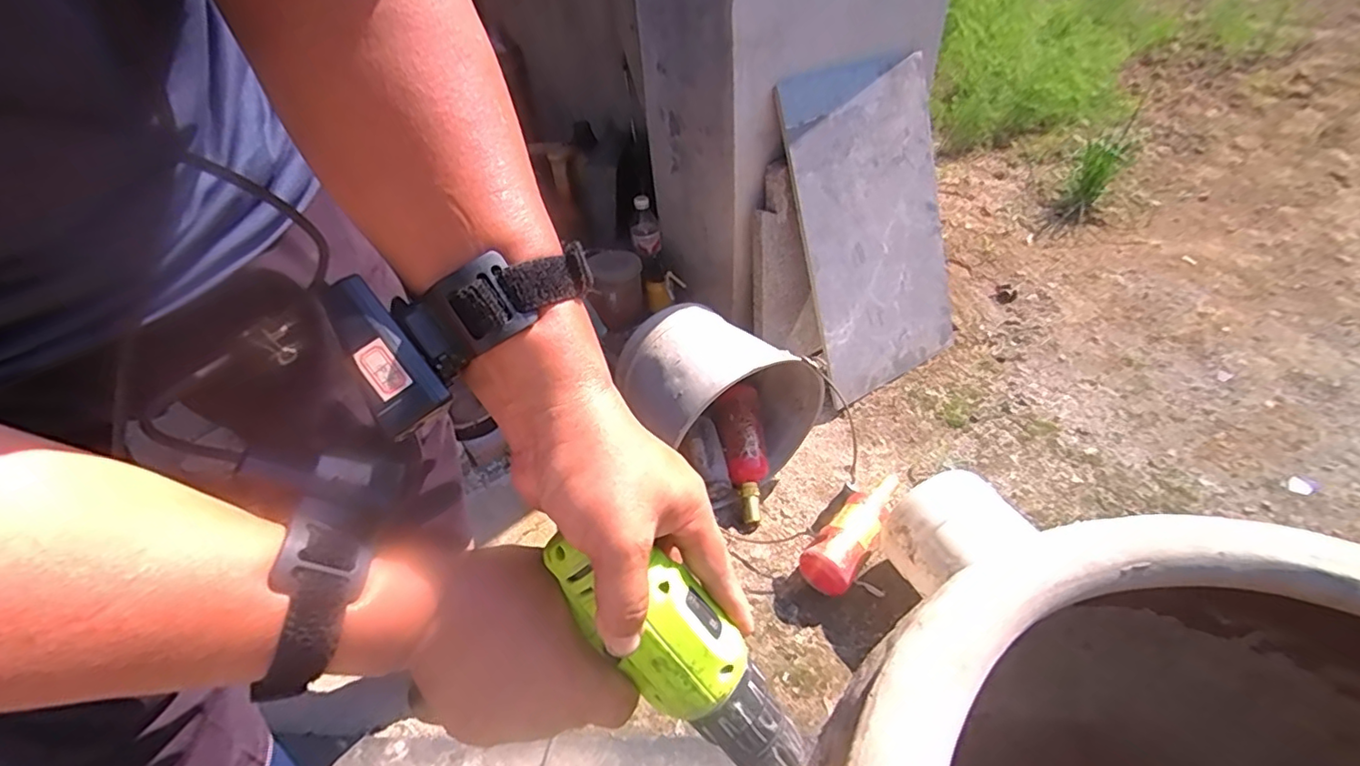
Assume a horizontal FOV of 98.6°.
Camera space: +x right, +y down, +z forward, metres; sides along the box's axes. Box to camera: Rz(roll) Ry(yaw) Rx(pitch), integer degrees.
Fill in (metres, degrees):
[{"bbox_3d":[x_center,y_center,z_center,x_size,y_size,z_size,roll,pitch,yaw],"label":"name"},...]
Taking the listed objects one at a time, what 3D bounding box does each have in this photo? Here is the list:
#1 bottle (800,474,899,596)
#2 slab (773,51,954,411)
[{"bbox_3d":[0.279,0.227,0.925,0.078,0.074,0.243,26,50,30],"label":"bottle"},{"bbox_3d":[0.390,-0.295,1.150,0.370,0.595,0.030,-25,20,-24],"label":"slab"}]

